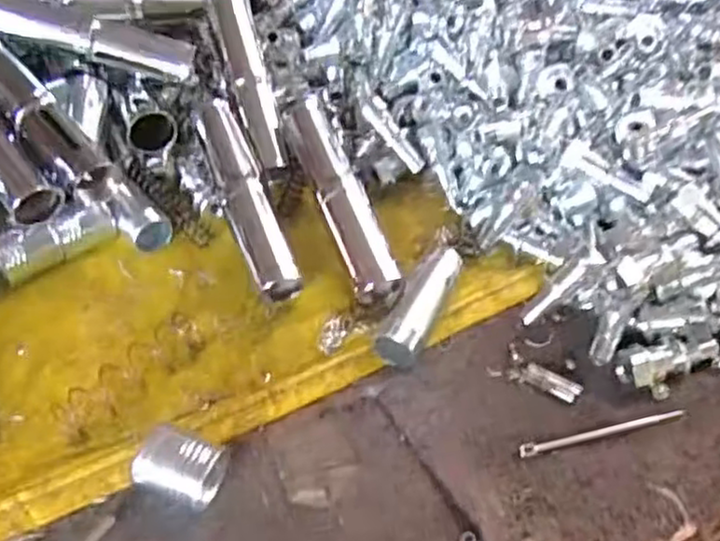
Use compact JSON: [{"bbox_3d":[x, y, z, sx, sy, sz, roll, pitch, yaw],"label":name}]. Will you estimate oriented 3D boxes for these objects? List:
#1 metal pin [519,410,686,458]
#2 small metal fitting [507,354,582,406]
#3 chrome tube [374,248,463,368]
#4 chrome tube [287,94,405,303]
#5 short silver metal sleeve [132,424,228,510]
[{"bbox_3d":[0.117,0.078,0.334,0.085,0.004,0.006,-11,53,-8],"label":"metal pin"},{"bbox_3d":[0.094,0.054,0.353,0.036,0.004,0.015,22,52,16],"label":"small metal fitting"},{"bbox_3d":[0.032,0.020,0.369,0.022,0.023,0.075,20,52,15],"label":"chrome tube"},{"bbox_3d":[-0.010,-0.042,0.403,0.029,0.021,0.129,-17,68,-13],"label":"chrome tube"},{"bbox_3d":[-0.078,0.086,0.307,0.032,0.024,0.031,16,51,12],"label":"short silver metal sleeve"}]

